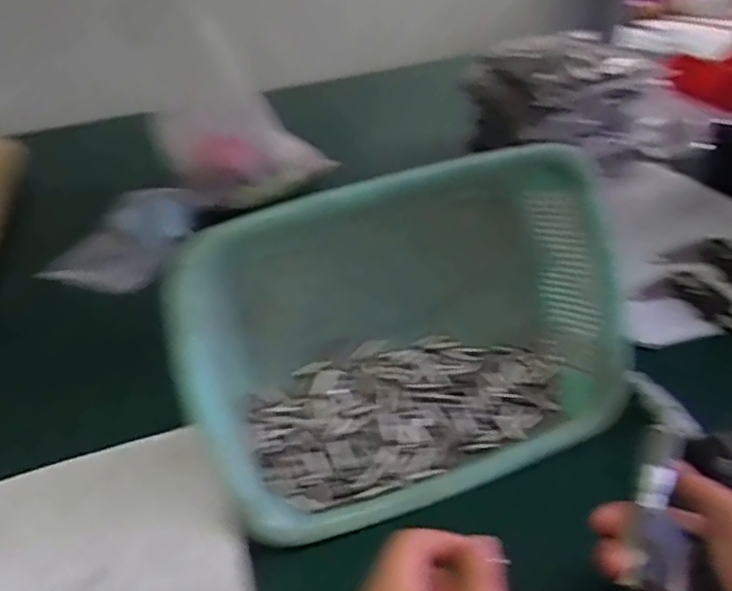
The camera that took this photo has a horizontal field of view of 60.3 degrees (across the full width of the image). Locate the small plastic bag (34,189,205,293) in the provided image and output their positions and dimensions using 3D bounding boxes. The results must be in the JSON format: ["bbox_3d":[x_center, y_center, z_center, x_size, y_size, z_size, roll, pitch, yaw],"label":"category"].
[{"bbox_3d":[-0.287,-0.073,0.777,0.133,0.026,0.184,10,38,20],"label":"small plastic bag"}]

